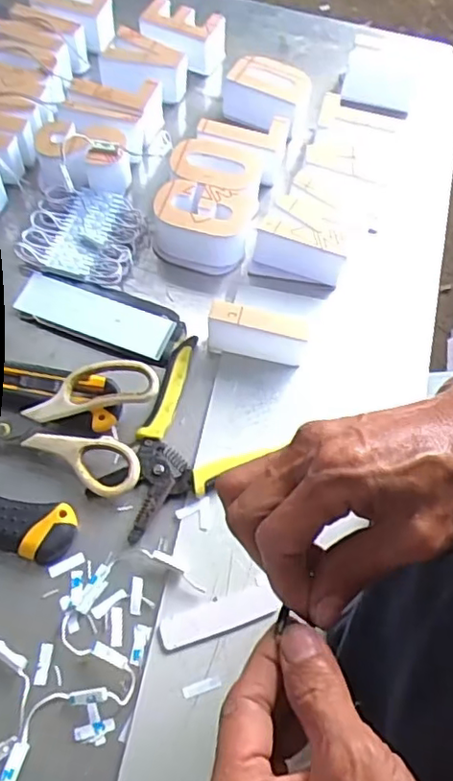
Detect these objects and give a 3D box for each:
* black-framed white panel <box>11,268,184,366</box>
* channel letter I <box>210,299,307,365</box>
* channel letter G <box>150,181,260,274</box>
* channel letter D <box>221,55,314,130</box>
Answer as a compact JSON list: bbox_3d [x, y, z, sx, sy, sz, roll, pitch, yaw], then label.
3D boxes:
[{"bbox_3d":[-0.110,-0.066,0.539,0.144,0.014,0.052,19,61,8],"label":"black-framed white panel"},{"bbox_3d":[0.025,-0.045,0.512,0.079,0.048,0.018,11,60,4],"label":"channel letter I"},{"bbox_3d":[-0.019,-0.150,0.569,0.093,0.048,0.070,-2,60,-4],"label":"channel letter G"},{"bbox_3d":[0.046,-0.312,0.662,0.083,0.052,0.065,30,63,14],"label":"channel letter D"}]

